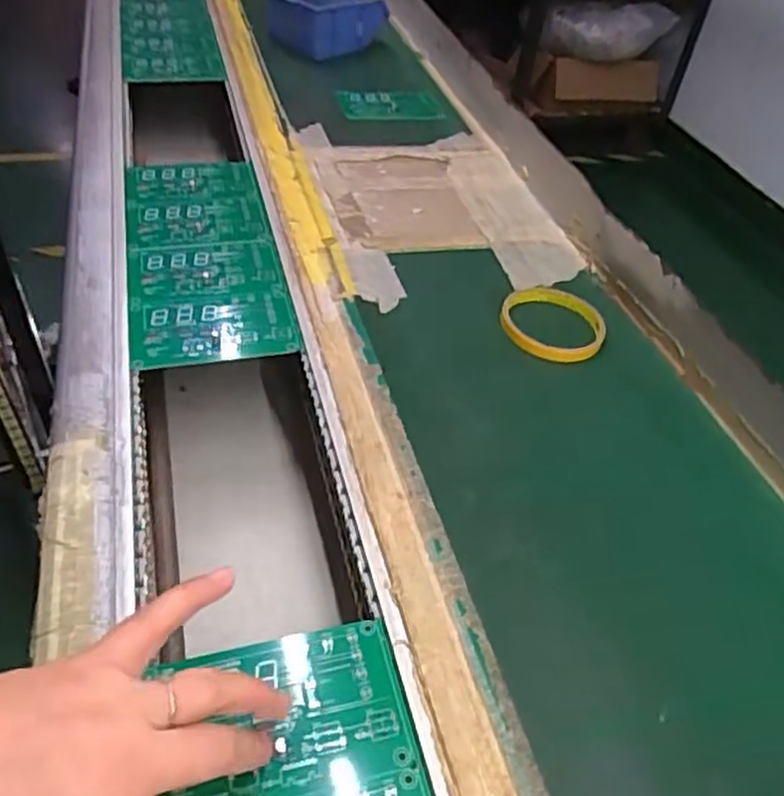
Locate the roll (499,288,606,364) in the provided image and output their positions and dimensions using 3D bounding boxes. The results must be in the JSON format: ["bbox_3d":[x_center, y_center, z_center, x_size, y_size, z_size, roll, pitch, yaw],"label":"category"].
[{"bbox_3d":[0.128,-0.061,0.564,0.082,0.013,0.087,4,43,-3],"label":"roll"}]

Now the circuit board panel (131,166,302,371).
[{"bbox_3d":[-0.167,-0.133,0.616,0.120,0.009,0.301,-8,43,-14],"label":"circuit board panel"}]

